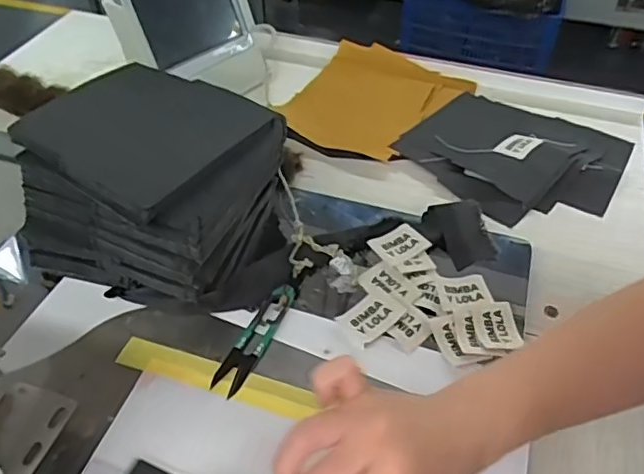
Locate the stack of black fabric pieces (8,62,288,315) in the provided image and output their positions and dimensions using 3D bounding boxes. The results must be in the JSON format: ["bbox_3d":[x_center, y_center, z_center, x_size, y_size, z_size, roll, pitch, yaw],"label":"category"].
[{"bbox_3d":[-0.135,-0.043,0.503,0.200,0.118,0.161,14,48,12],"label":"stack of black fabric pieces"}]

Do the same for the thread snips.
[{"bbox_3d":[-0.051,0.076,0.461,0.023,0.010,0.100,20,49,17],"label":"thread snips"}]

